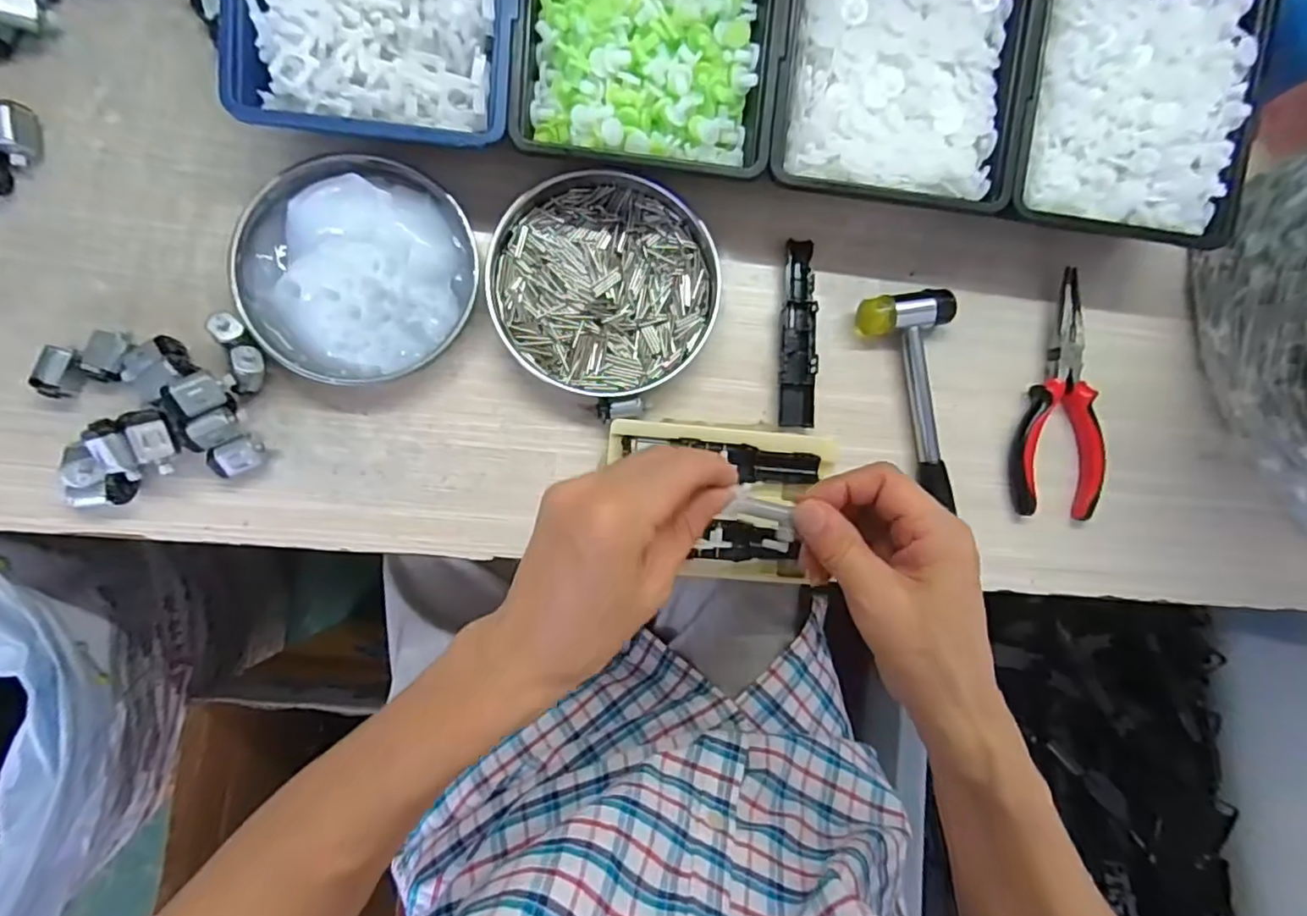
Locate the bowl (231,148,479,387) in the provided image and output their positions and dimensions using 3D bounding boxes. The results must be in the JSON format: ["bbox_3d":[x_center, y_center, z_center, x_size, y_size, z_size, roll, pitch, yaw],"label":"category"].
[{"bbox_3d":[-0.172,-0.110,0.357,0.128,0.033,0.133,0,87,-7],"label":"bowl"}]

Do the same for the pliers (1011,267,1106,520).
[{"bbox_3d":[0.269,-0.041,0.406,0.055,0.018,0.158,6,87,-6],"label":"pliers"}]

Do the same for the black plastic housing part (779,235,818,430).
[{"bbox_3d":[0.092,-0.079,0.394,0.022,0.010,0.117,2,87,-6],"label":"black plastic housing part"}]

